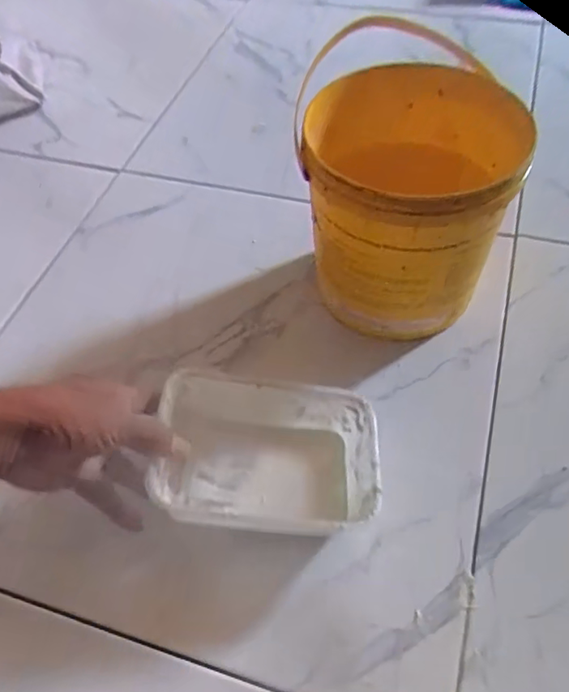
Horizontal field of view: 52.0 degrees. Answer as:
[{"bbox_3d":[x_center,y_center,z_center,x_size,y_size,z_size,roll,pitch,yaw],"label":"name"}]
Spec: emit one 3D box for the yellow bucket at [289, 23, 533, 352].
[{"bbox_3d":[0.113,-0.131,0.559,0.194,0.195,0.202,14,56,15],"label":"yellow bucket"}]

